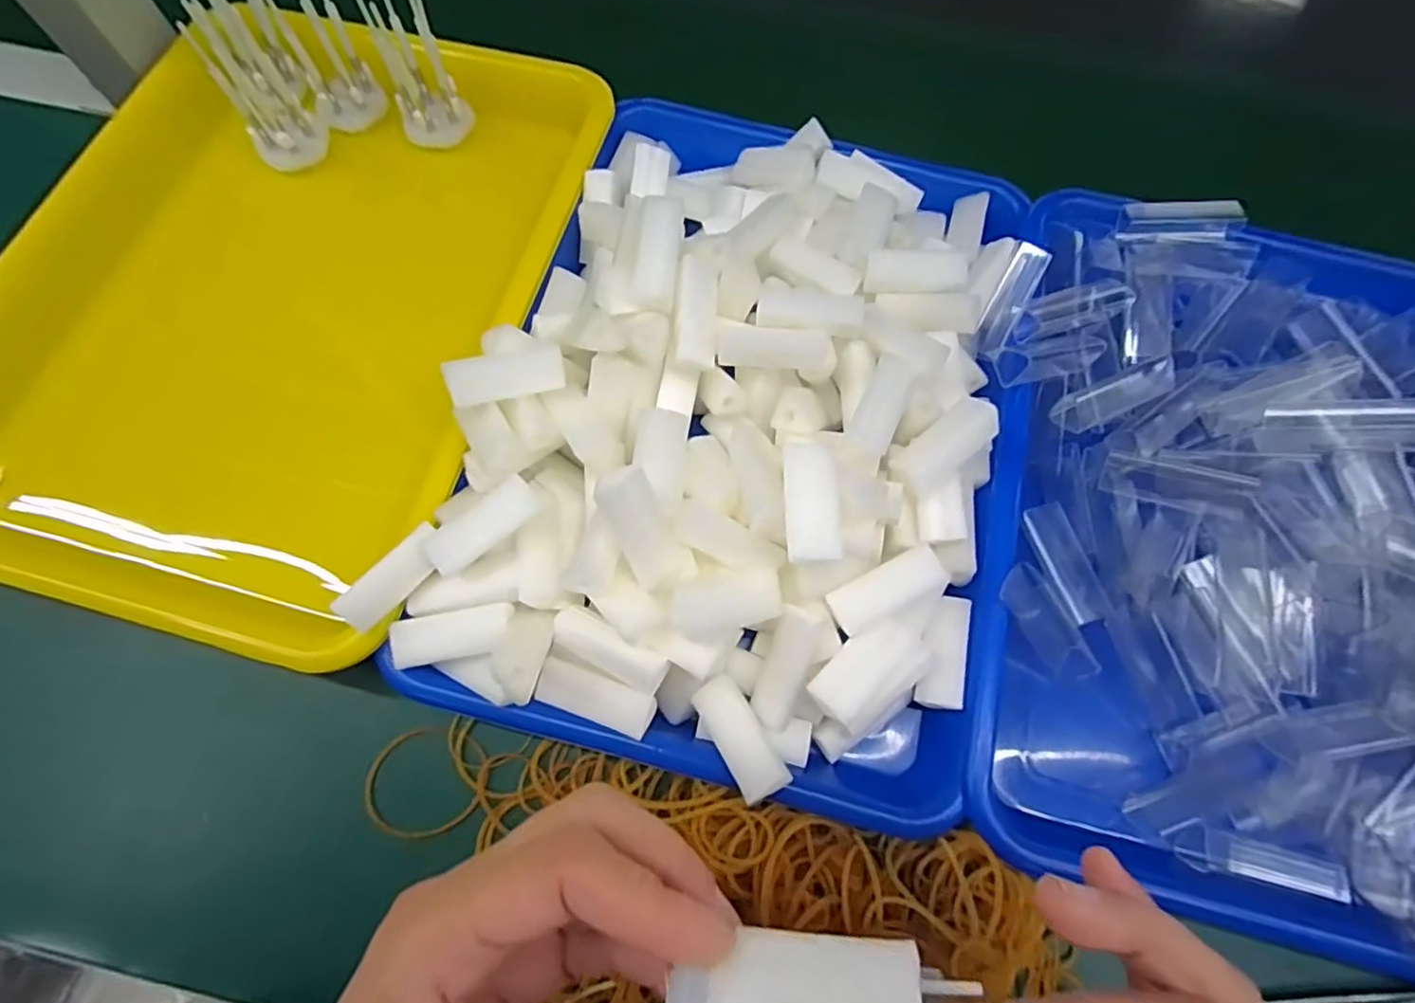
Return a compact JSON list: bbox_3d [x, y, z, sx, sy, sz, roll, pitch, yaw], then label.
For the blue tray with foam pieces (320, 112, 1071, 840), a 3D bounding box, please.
[{"bbox_3d":[0.022,-0.055,0.282,0.235,0.049,0.327,15,70,5],"label":"blue tray with foam pieces"}]

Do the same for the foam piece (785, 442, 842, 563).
[{"bbox_3d":[0.039,0.001,0.240,0.020,0.013,0.043,0,69,-1],"label":"foam piece"}]

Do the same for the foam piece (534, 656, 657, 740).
[{"bbox_3d":[-0.042,0.075,0.250,0.045,0.012,0.019,19,95,9],"label":"foam piece"}]

